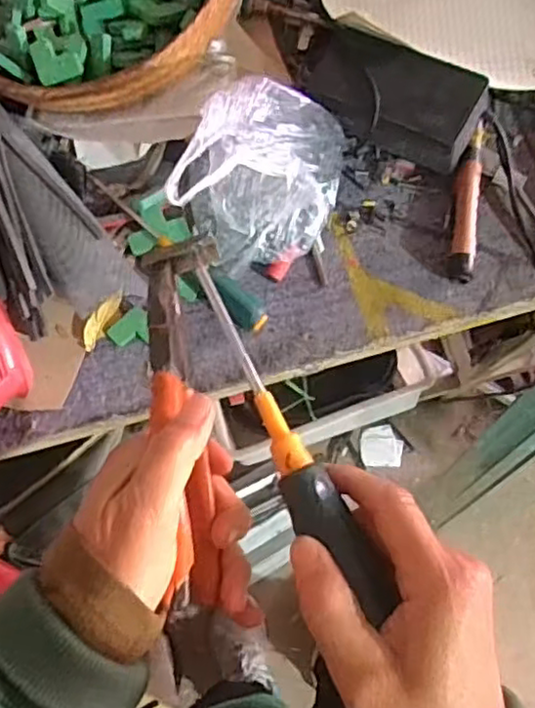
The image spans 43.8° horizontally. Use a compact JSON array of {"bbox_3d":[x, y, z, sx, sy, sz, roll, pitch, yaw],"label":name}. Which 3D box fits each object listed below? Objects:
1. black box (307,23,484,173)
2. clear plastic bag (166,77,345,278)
[{"bbox_3d":[0.119,-0.255,0.658,0.183,0.065,0.095,26,77,7],"label":"black box"},{"bbox_3d":[0.003,-0.176,0.606,0.118,0.135,0.181,24,76,6],"label":"clear plastic bag"}]

